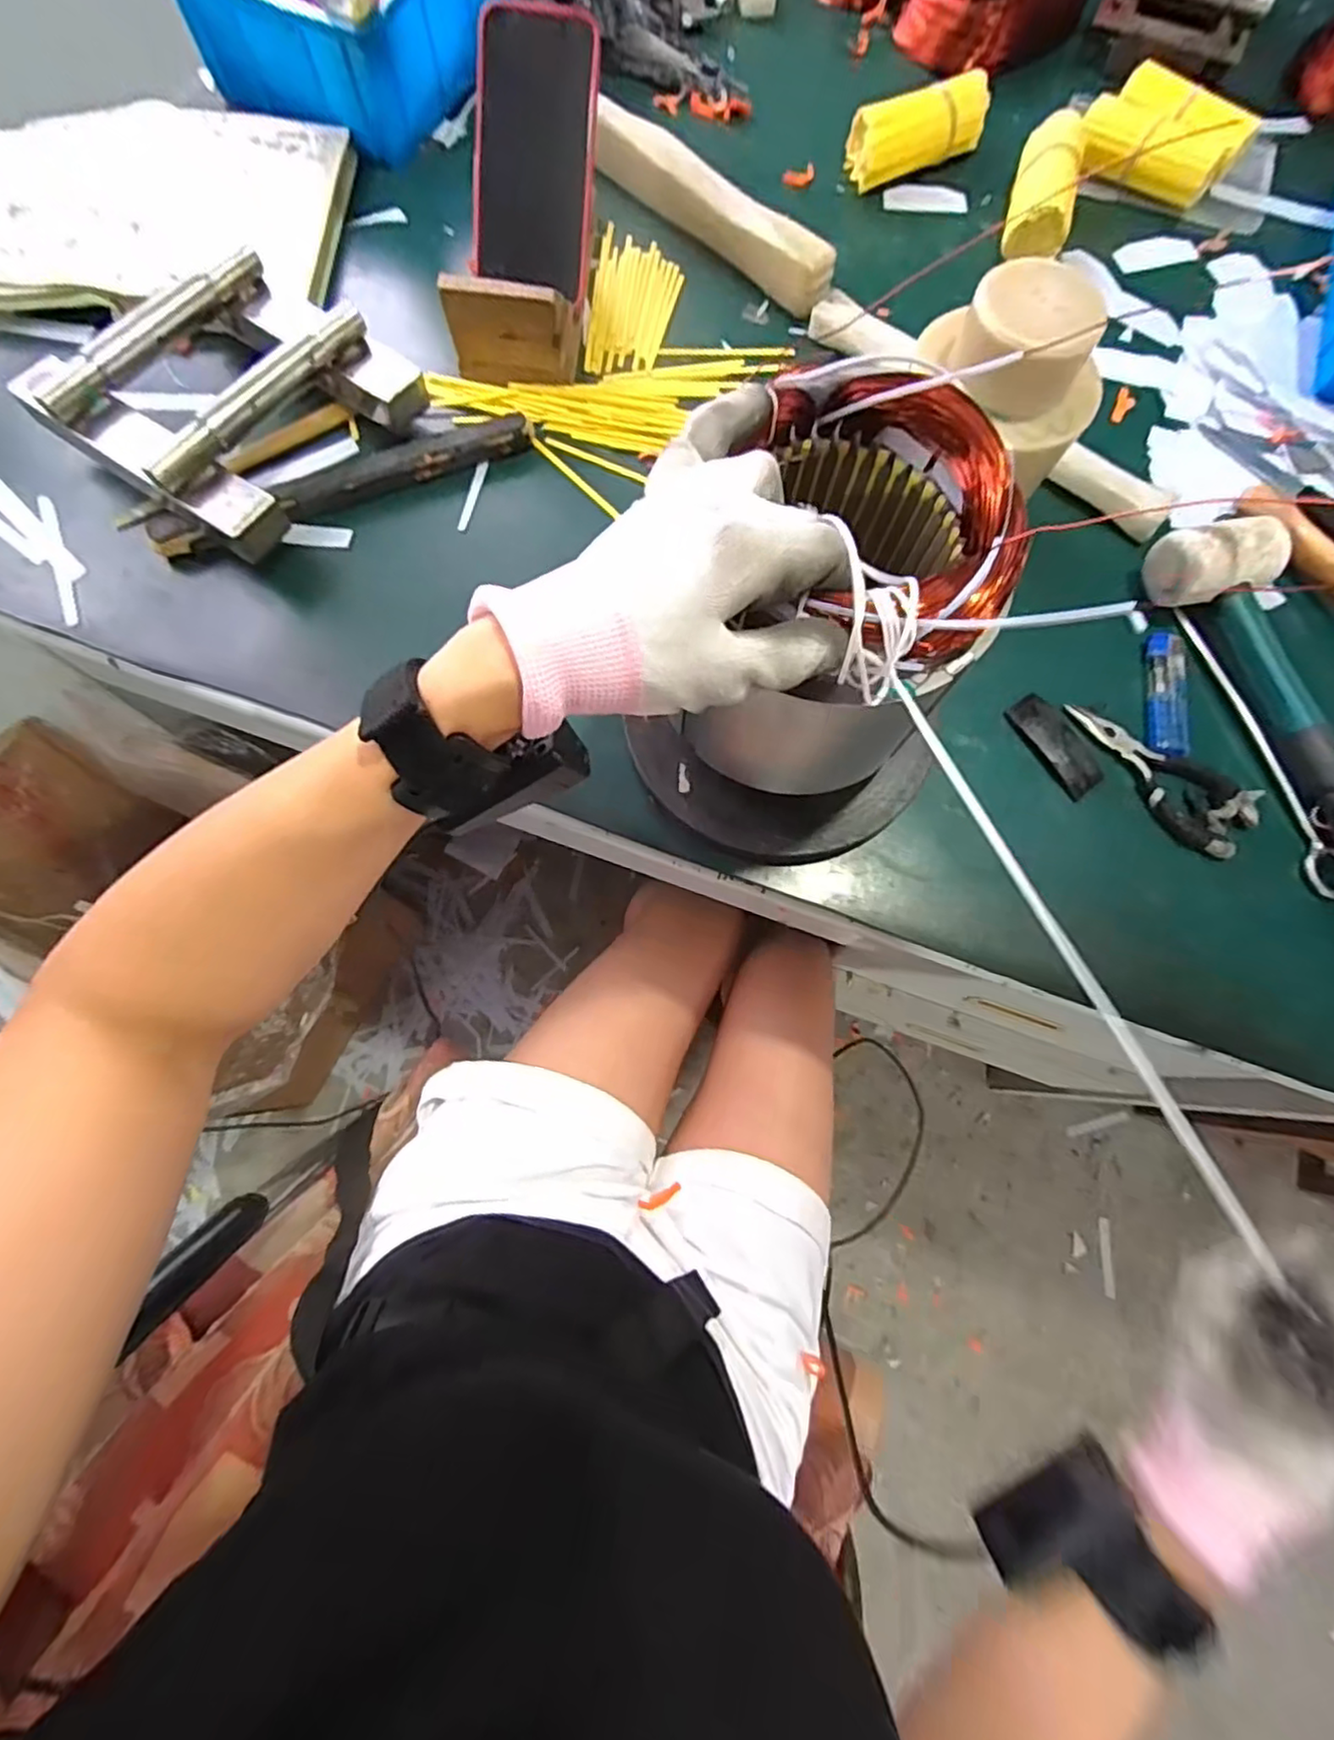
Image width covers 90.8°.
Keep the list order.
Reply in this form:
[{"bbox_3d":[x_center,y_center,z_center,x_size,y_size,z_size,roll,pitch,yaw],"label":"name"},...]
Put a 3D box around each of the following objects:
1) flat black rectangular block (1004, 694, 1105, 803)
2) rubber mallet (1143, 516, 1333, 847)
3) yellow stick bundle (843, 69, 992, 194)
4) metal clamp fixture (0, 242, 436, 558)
[{"bbox_3d":[0.251,-0.081,0.422,0.030,0.004,0.071,-32,77,-10],"label":"flat black rectangular block"},{"bbox_3d":[0.399,-0.090,0.406,0.067,0.043,0.287,-16,75,-6],"label":"rubber mallet"},{"bbox_3d":[0.213,-0.619,0.555,0.126,0.044,0.049,-21,75,-7],"label":"yellow stick bundle"},{"bbox_3d":[-0.289,-0.325,0.445,0.179,0.049,0.194,35,76,9],"label":"metal clamp fixture"}]

